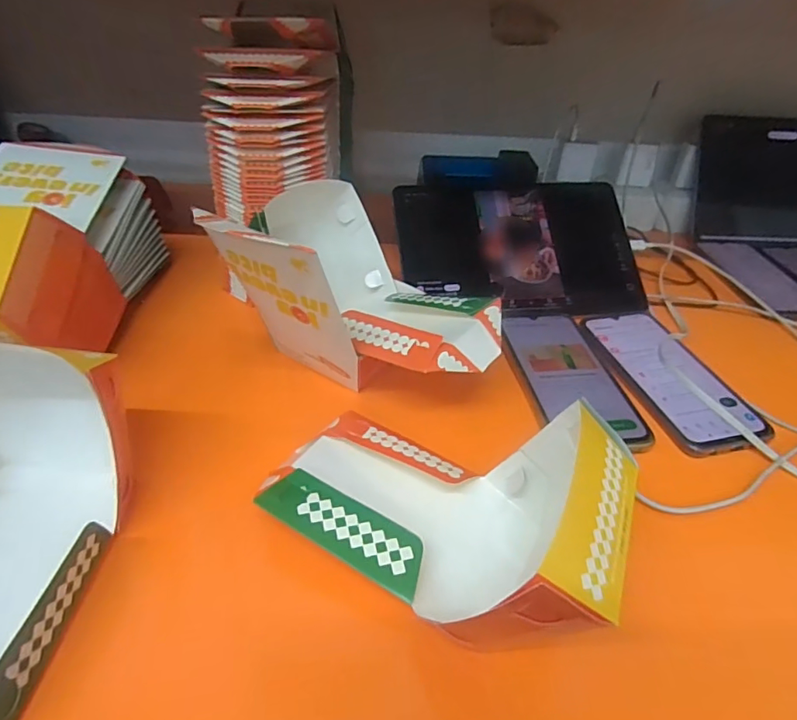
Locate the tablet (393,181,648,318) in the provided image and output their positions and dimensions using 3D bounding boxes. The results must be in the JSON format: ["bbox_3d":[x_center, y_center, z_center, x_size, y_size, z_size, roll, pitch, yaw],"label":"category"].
[{"bbox_3d":[0.128,-0.120,0.546,0.250,0.009,0.163,-3,71,-7],"label":"tablet"}]

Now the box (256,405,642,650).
[{"bbox_3d":[0.026,0.064,0.288,0.196,0.089,0.114,23,42,23],"label":"box"}]

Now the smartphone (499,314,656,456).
[{"bbox_3d":[0.145,0.013,0.448,0.087,0.014,0.166,-4,39,-10],"label":"smartphone"}]

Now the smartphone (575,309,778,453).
[{"bbox_3d":[0.237,0.007,0.452,0.084,0.011,0.173,-7,40,-13],"label":"smartphone"}]

